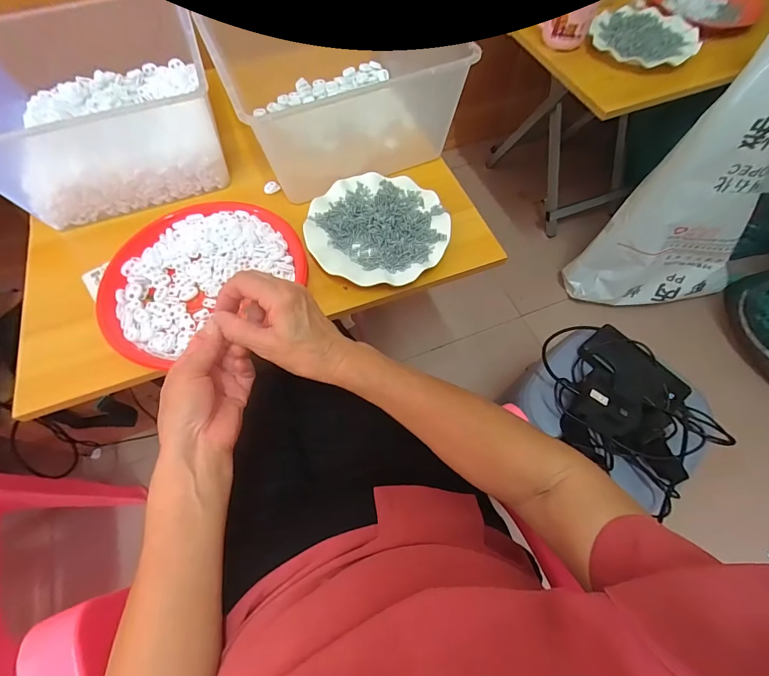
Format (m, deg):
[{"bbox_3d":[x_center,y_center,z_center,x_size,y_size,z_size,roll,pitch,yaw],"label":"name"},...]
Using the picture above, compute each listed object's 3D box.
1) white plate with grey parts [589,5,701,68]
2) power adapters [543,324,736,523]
[{"bbox_3d":[0.460,-0.532,0.671,0.171,0.027,0.147,36,70,16],"label":"white plate with grey parts"},{"bbox_3d":[0.364,0.093,0.579,0.187,0.070,0.268,-31,69,-13],"label":"power adapters"}]

